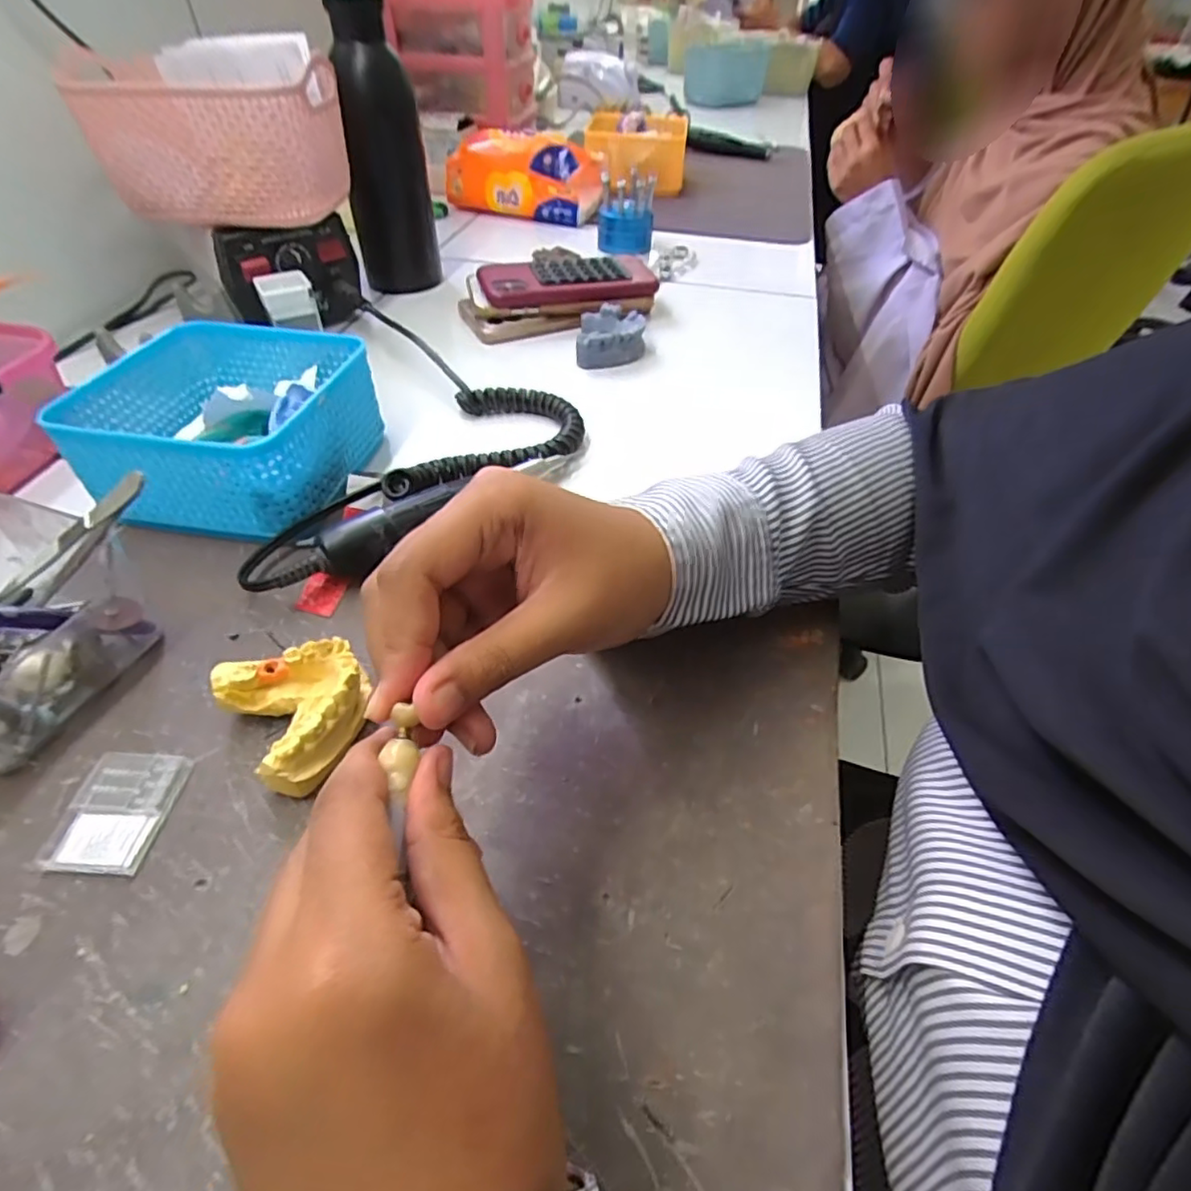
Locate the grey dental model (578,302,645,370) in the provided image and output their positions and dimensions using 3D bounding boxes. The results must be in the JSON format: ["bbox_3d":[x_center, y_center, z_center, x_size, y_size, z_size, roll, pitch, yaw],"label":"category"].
[{"bbox_3d":[0.013,-0.211,0.512,0.053,0.027,0.064,4,47,1],"label":"grey dental model"}]

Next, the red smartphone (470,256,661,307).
[{"bbox_3d":[-0.023,-0.280,0.549,0.153,0.012,0.069,-10,57,-13],"label":"red smartphone"}]

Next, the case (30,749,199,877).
[{"bbox_3d":[-0.182,0.081,0.239,0.035,0.008,0.044,5,47,2],"label":"case"}]

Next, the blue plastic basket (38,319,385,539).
[{"bbox_3d":[-0.213,-0.101,0.375,0.135,0.063,0.134,6,47,3],"label":"blue plastic basket"}]

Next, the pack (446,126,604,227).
[{"bbox_3d":[-0.087,-0.494,0.743,0.186,0.076,0.063,5,47,2],"label":"pack"}]

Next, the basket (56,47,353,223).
[{"bbox_3d":[-0.265,-0.325,0.443,0.150,0.095,0.096,1,47,-2],"label":"basket"}]

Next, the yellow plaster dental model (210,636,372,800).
[{"bbox_3d":[-0.121,0.046,0.261,0.051,0.028,0.060,-33,56,-29],"label":"yellow plaster dental model"}]

